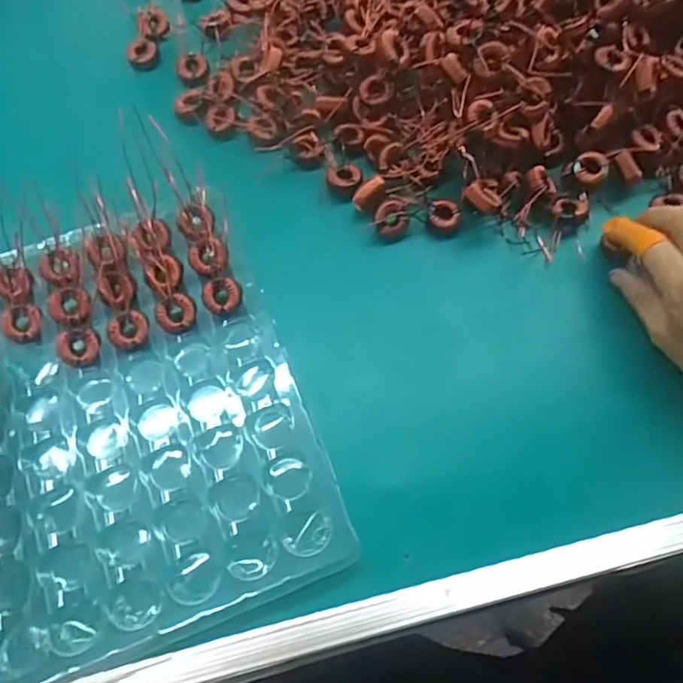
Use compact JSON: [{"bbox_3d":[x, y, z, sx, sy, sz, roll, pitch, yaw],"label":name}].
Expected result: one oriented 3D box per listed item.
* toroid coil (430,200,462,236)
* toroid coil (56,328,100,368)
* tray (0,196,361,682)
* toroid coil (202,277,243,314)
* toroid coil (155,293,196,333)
[{"bbox_3d":[0.078,-0.093,0.443,0.024,0.013,0.022,0,66,1],"label":"toroid coil"},{"bbox_3d":[-0.178,0.004,0.399,0.028,0.008,0.023,-11,66,-4],"label":"toroid coil"},{"bbox_3d":[-0.151,0.049,0.383,0.242,0.028,0.273,-19,68,-6],"label":"tray"},{"bbox_3d":[-0.083,-0.033,0.412,0.027,0.007,0.026,0,66,1],"label":"toroid coil"},{"bbox_3d":[-0.115,-0.020,0.409,0.027,0.008,0.026,0,66,1],"label":"toroid coil"}]

